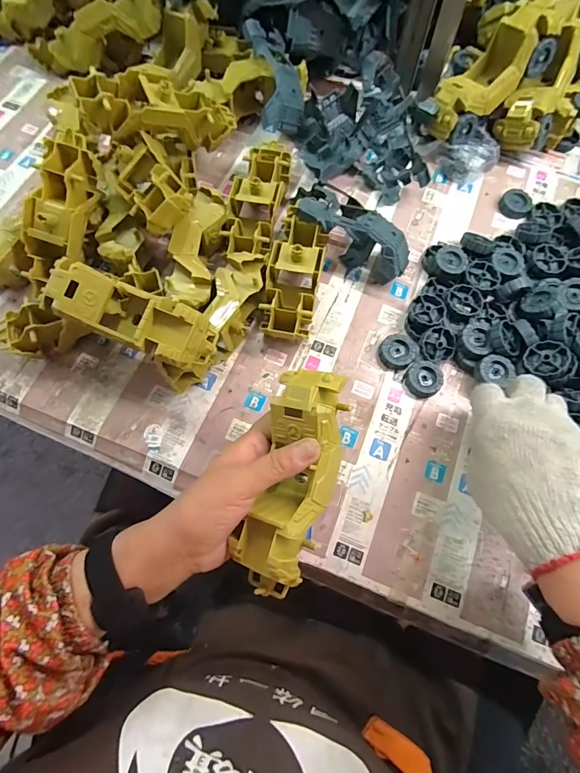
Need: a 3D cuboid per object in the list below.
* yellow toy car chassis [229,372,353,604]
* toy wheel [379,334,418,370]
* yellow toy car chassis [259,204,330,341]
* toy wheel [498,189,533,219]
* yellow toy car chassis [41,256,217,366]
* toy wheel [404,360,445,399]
[{"bbox_3d":[0.003,0.074,0.308,0.060,0.053,0.172,14,83,5],"label":"yellow toy car chassis"},{"bbox_3d":[0.118,-0.039,0.430,0.039,0.010,0.037,0,70,0],"label":"toy wheel"},{"bbox_3d":[0.005,-0.119,0.440,0.058,0.054,0.150,9,70,3],"label":"yellow toy car chassis"},{"bbox_3d":[0.290,-0.234,0.506,0.037,0.014,0.038,0,71,0],"label":"toy wheel"},{"bbox_3d":[-0.148,-0.064,0.369,0.165,0.050,0.057,24,73,8],"label":"yellow toy car chassis"},{"bbox_3d":[0.144,-0.009,0.421,0.039,0.010,0.038,0,70,0],"label":"toy wheel"}]

